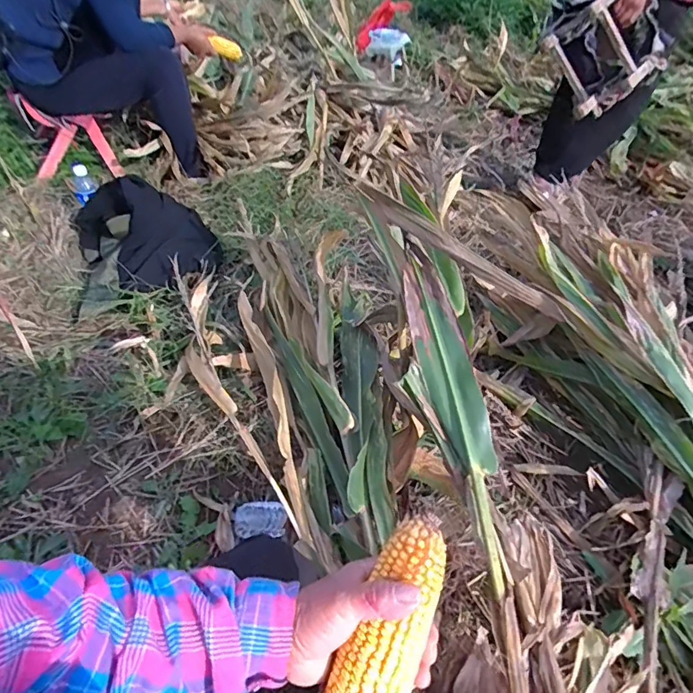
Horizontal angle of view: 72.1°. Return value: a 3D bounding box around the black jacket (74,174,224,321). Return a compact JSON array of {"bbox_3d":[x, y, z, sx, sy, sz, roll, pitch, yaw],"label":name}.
[{"bbox_3d":[-0.543,-0.295,1.289,0.372,0.208,0.428,-12,46,-18],"label":"black jacket"}]

